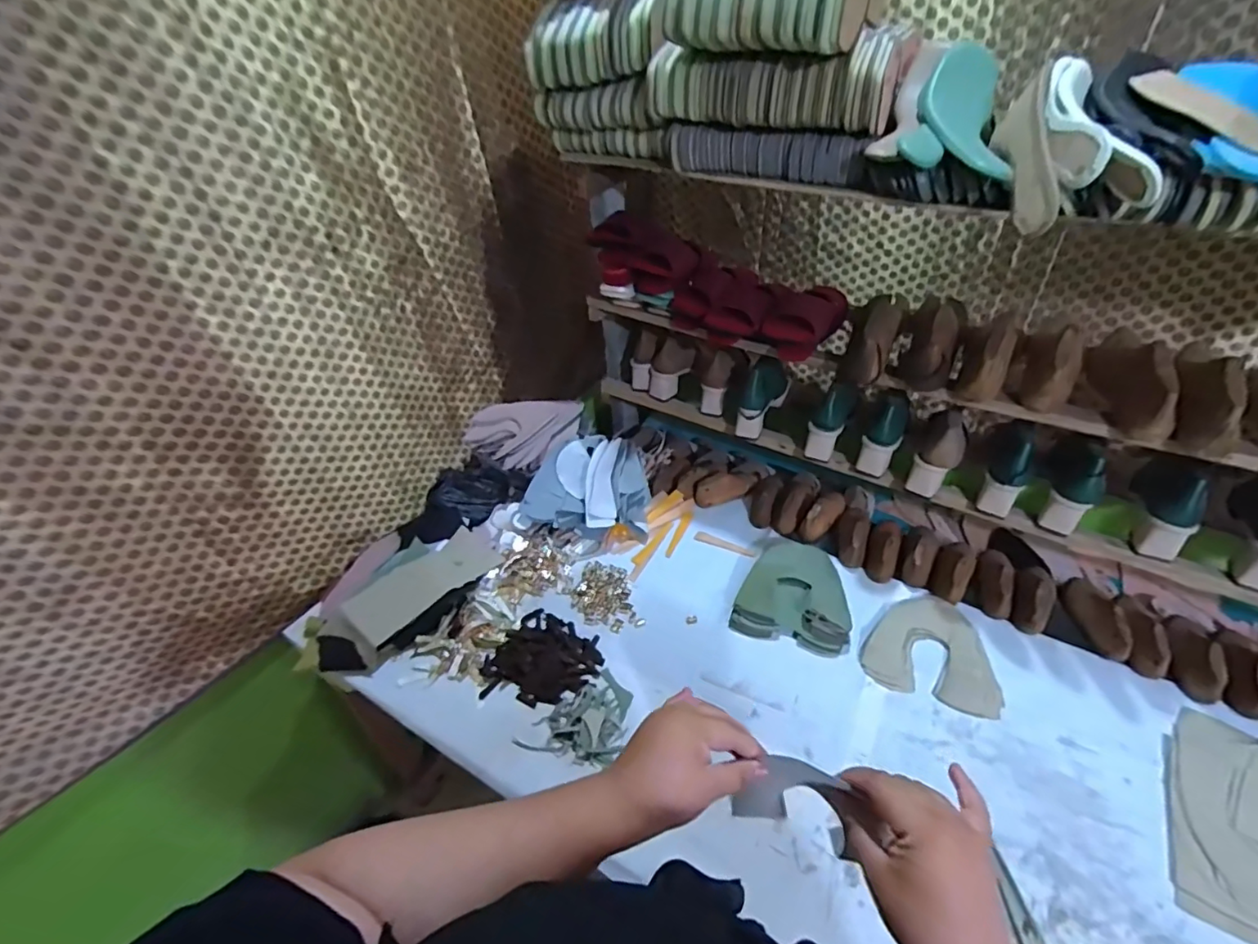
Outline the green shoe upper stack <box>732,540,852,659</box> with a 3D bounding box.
[{"bbox_3d":[0.268,0.192,0.872,0.167,0.030,0.184,10,43,17],"label":"green shoe upper stack"}]

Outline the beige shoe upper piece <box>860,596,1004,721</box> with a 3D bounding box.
[{"bbox_3d":[0.445,0.255,0.800,0.172,0.007,0.177,13,44,20],"label":"beige shoe upper piece"}]

